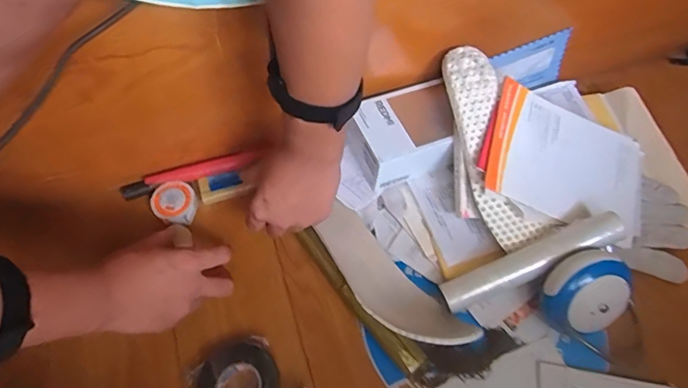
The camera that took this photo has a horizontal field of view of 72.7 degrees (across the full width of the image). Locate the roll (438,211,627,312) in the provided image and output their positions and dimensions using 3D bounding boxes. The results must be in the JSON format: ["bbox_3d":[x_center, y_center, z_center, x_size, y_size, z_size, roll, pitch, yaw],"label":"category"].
[{"bbox_3d":[0.203,0.075,0.515,0.203,0.040,0.040,-25,60,2],"label":"roll"}]

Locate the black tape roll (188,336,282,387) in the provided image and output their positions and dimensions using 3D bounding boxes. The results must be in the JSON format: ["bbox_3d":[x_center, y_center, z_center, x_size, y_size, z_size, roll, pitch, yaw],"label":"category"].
[{"bbox_3d":[-0.106,0.194,0.469,0.083,0.018,0.084,1,59,-2],"label":"black tape roll"}]

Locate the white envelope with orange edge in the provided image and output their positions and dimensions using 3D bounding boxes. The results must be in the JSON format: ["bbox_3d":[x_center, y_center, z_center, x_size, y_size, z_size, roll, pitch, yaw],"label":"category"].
[{"bbox_3d":[0.265,-0.035,0.549,0.206,0.012,0.141,20,73,-13],"label":"white envelope with orange edge"}]

